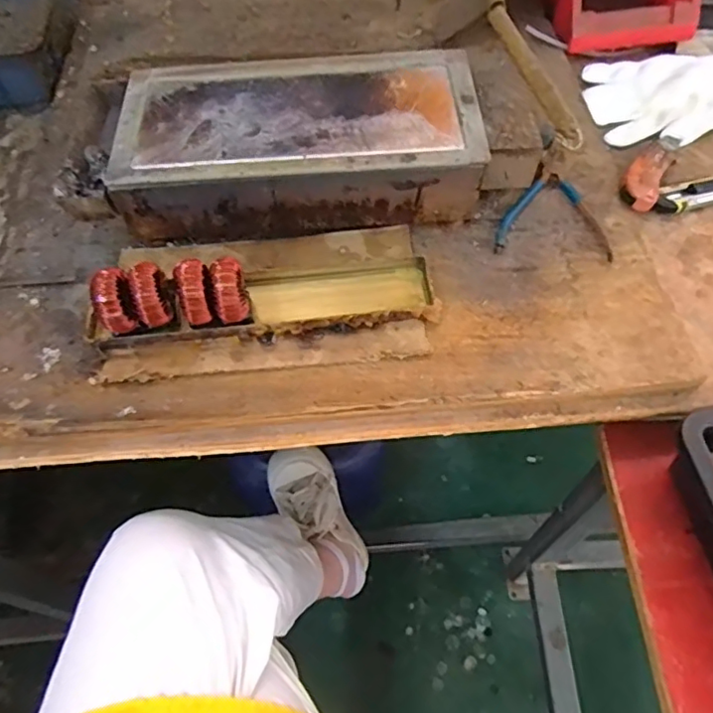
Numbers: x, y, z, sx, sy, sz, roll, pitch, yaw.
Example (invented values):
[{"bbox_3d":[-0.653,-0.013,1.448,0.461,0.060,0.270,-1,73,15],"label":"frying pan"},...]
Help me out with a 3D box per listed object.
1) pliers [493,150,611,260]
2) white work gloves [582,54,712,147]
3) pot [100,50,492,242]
[{"bbox_3d":[0.192,-0.155,0.577,0.109,0.012,0.135,2,59,3],"label":"pliers"},{"bbox_3d":[0.377,-0.310,0.680,0.196,0.026,0.123,-4,59,-1],"label":"white work gloves"},{"bbox_3d":[-0.055,-0.206,0.572,0.331,0.092,0.165,-3,59,-1],"label":"pot"}]

